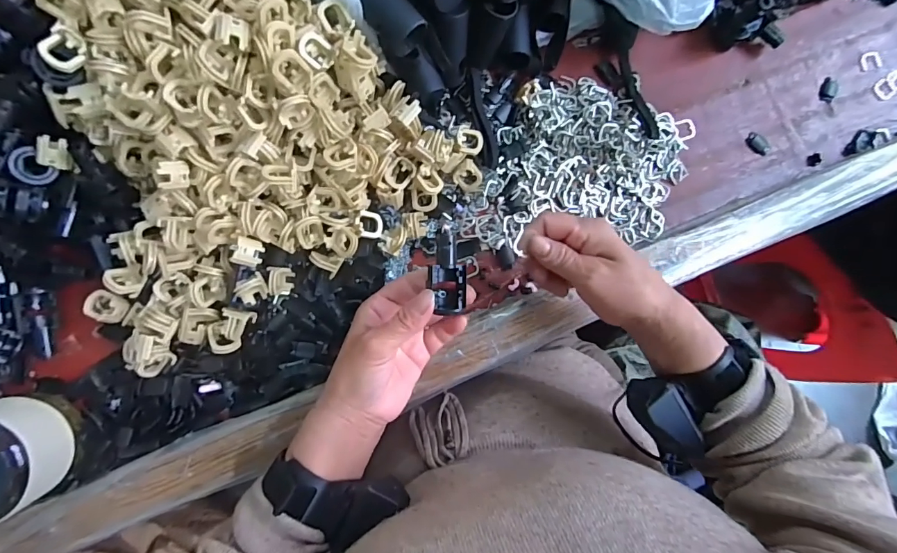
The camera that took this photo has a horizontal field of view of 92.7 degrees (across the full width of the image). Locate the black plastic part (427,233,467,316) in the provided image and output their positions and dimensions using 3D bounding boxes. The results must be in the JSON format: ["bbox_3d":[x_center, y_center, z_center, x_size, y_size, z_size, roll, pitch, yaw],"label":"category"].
[{"bbox_3d":[0.000,-0.004,0.291,0.023,0.019,0.051,-6,105,-8],"label":"black plastic part"}]

